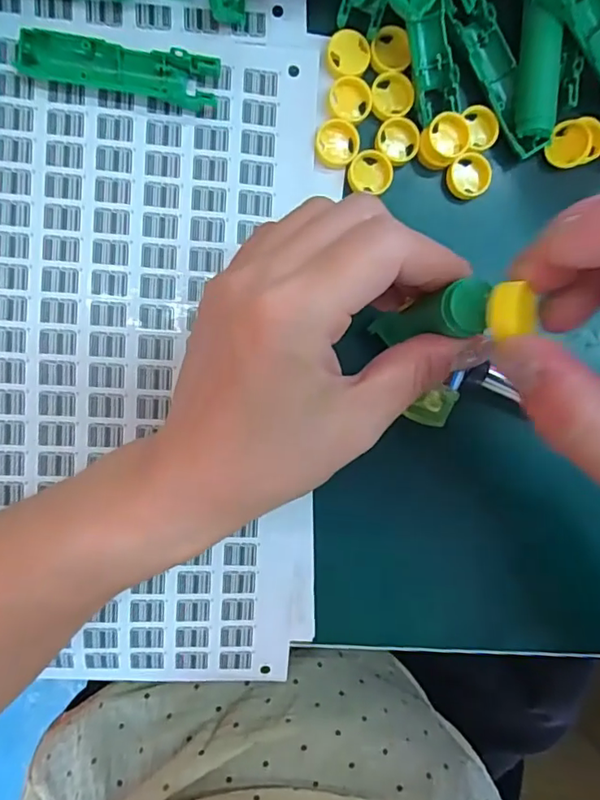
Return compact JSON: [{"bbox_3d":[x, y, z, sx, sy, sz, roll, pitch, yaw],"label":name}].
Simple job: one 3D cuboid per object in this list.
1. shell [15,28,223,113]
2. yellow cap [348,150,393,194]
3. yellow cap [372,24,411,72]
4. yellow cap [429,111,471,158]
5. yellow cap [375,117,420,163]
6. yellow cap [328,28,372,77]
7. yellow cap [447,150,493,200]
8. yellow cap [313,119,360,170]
[{"bbox_3d":[-0.074,-0.137,0.220,0.079,0.010,0.017,8,94,-8],"label":"shell"},{"bbox_3d":[0.032,-0.102,0.241,0.020,0.005,0.018,1,95,-8],"label":"yellow cap"},{"bbox_3d":[0.041,-0.156,0.238,0.018,0.007,0.020,5,94,-8],"label":"yellow cap"},{"bbox_3d":[0.067,-0.119,0.240,0.018,0.007,0.019,-1,95,-8],"label":"yellow cap"},{"bbox_3d":[0.044,-0.117,0.239,0.019,0.004,0.019,-4,95,-7],"label":"yellow cap"},{"bbox_3d":[0.022,-0.151,0.233,0.018,0.004,0.018,-1,95,-8],"label":"yellow cap"},{"bbox_3d":[0.078,-0.104,0.247,0.020,0.006,0.019,-1,95,-8],"label":"yellow cap"},{"bbox_3d":[0.016,-0.113,0.236,0.019,0.004,0.021,25,91,-9],"label":"yellow cap"}]

